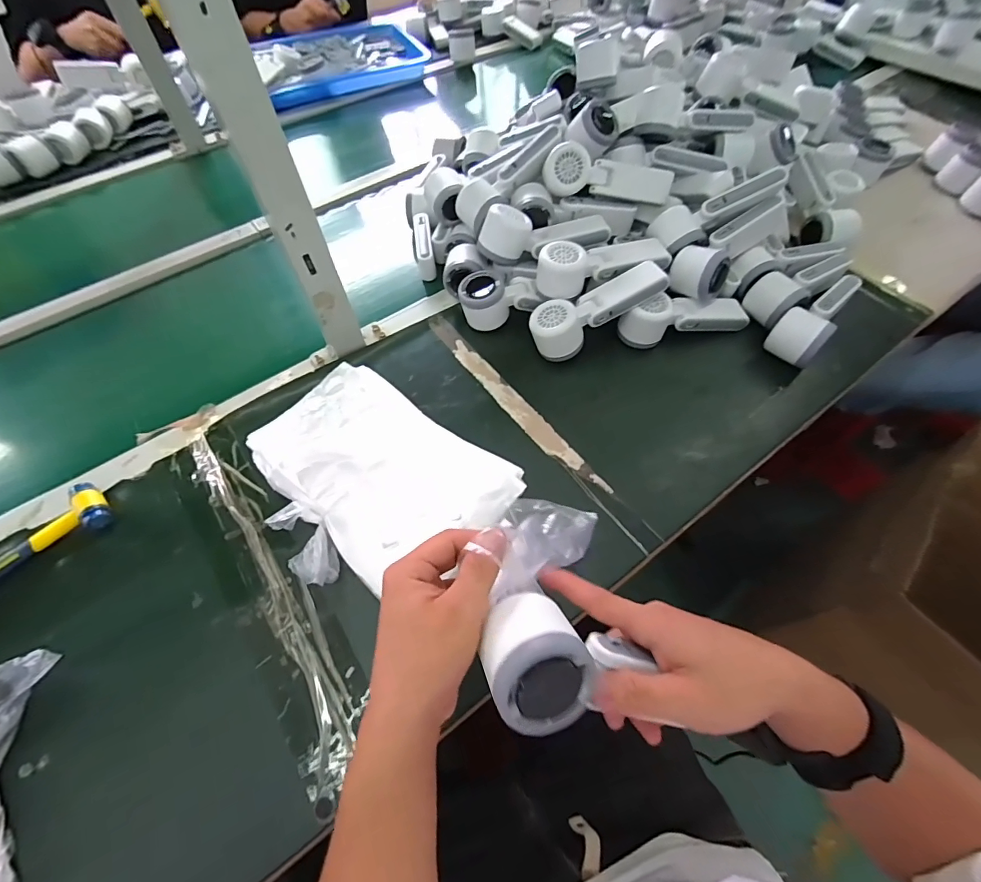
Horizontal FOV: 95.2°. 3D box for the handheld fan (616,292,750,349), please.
[{"bbox_3d":[0.239,-0.156,0.566,0.171,0.052,0.047,-14,59,-7],"label":"handheld fan"}]

